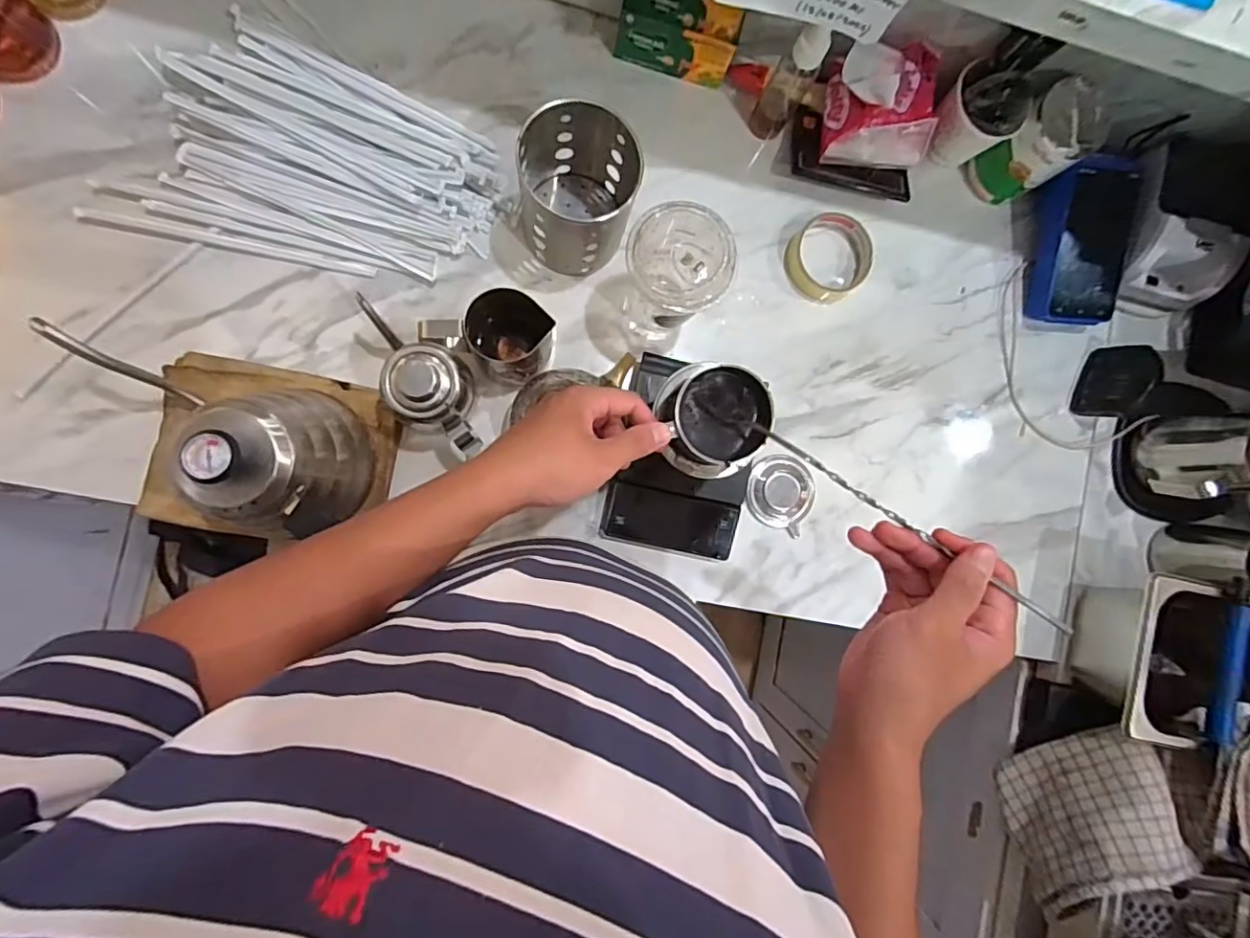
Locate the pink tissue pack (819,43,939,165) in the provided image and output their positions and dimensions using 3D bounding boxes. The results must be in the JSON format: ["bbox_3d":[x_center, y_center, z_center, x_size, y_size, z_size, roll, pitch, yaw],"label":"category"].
[{"bbox_3d":[0.248,-0.350,0.570,0.093,0.057,0.092,1,89,-8],"label":"pink tissue pack"}]

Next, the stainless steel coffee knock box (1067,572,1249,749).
[{"bbox_3d":[0.564,0.193,0.607,0.171,0.110,0.157,13,88,-7],"label":"stainless steel coffee knock box"}]

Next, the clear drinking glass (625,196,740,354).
[{"bbox_3d":[0.039,-0.170,0.537,0.083,0.140,0.091,34,85,-6],"label":"clear drinking glass"}]

